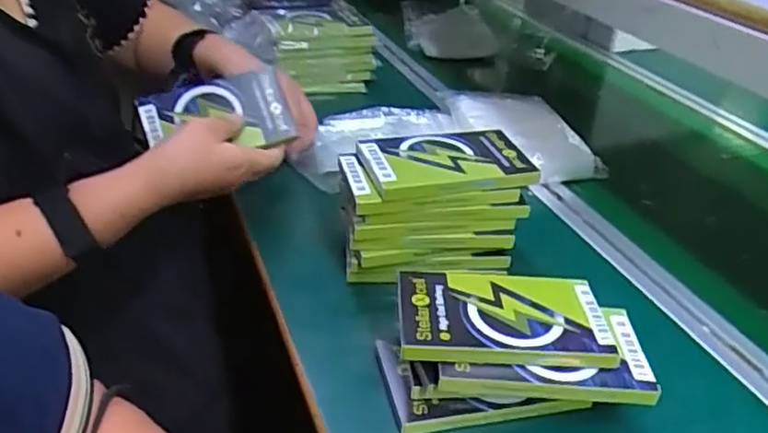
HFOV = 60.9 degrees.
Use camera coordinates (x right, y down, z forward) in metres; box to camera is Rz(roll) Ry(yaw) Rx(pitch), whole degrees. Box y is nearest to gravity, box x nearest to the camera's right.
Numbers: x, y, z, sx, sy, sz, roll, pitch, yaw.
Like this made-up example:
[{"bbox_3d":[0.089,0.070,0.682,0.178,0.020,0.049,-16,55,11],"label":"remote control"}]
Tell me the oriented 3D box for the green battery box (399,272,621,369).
[{"bbox_3d":[0.077,0.064,0.431,0.132,0.014,0.078,1,32,-1],"label":"green battery box"}]

